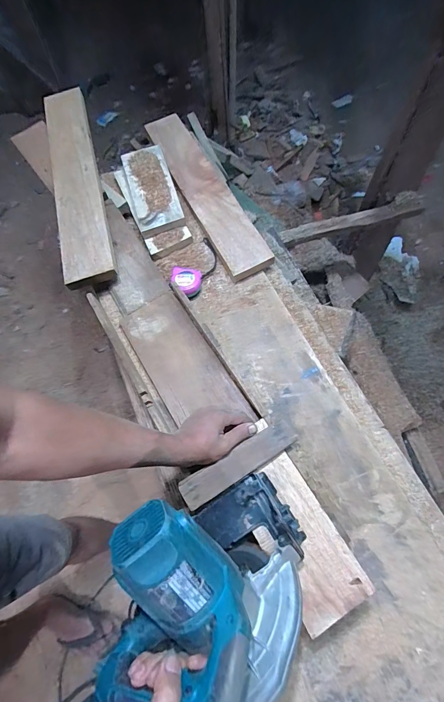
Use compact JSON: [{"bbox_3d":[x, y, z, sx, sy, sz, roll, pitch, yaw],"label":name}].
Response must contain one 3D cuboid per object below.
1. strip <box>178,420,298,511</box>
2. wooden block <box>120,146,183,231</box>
[{"bbox_3d":[0.026,0.172,0.541,0.193,0.010,0.045,-31,71,-7],"label":"strip"},{"bbox_3d":[-0.178,-0.417,0.877,0.109,0.017,0.266,-17,68,-2],"label":"wooden block"}]

